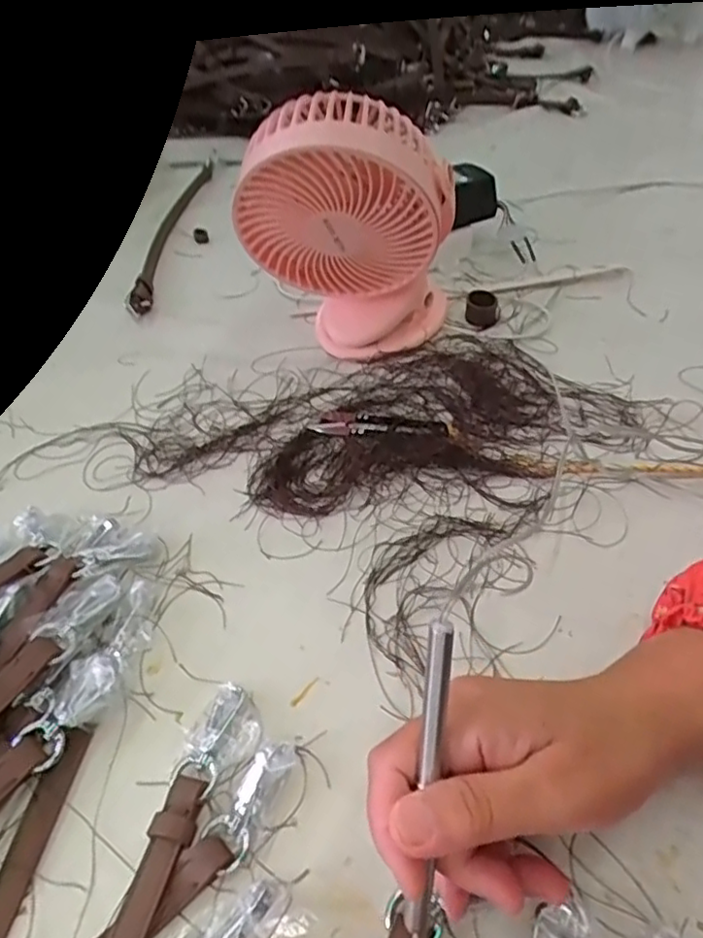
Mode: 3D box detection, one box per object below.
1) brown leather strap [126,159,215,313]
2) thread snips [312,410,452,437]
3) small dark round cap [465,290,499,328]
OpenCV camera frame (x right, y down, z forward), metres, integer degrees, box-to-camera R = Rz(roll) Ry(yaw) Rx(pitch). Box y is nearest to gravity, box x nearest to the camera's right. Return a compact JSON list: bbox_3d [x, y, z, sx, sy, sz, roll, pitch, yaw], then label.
[{"bbox_3d":[-0.185,-0.245,0.649,0.029,0.019,0.295,0,48,4],"label":"brown leather strap"},{"bbox_3d":[0.020,-0.033,0.456,0.096,0.006,0.024,8,49,11],"label":"thread snips"},{"bbox_3d":[0.109,-0.134,0.528,0.025,0.020,0.023,6,49,9],"label":"small dark round cap"}]

